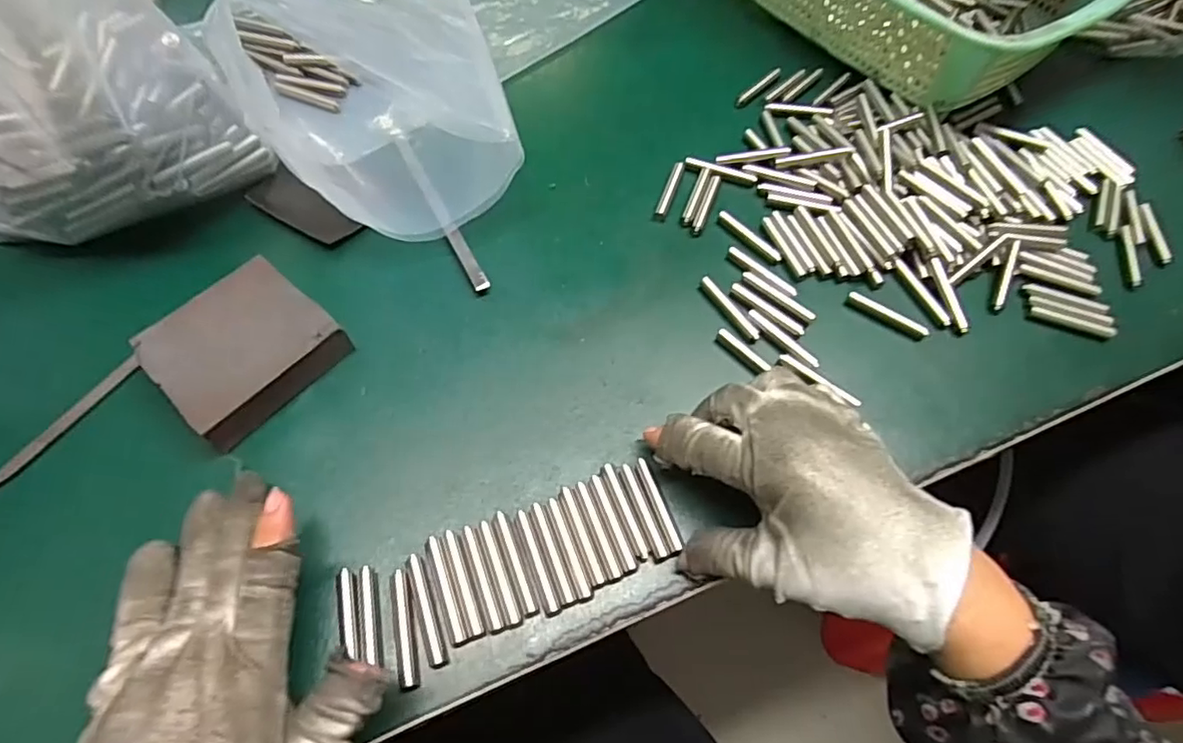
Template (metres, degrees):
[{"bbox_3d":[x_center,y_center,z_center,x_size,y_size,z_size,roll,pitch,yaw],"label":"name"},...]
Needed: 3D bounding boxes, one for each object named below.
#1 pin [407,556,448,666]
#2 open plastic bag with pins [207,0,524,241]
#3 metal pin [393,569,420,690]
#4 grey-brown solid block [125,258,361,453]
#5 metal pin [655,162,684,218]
[{"bbox_3d":[-0.073,0.104,0.269,0.007,0.004,0.048,-17,65,-12],"label":"pin"},{"bbox_3d":[-0.122,-0.167,0.352,0.134,0.116,0.171,-18,65,-12],"label":"open plastic bag with pins"},{"bbox_3d":[-0.081,0.111,0.266,0.007,0.004,0.048,-11,64,-9],"label":"metal pin"},{"bbox_3d":[-0.178,-0.011,0.316,0.075,0.027,0.079,40,67,16],"label":"grey-brown solid block"},{"bbox_3d":[0.051,-0.118,0.396,0.008,0.005,0.047,18,63,6],"label":"metal pin"}]

